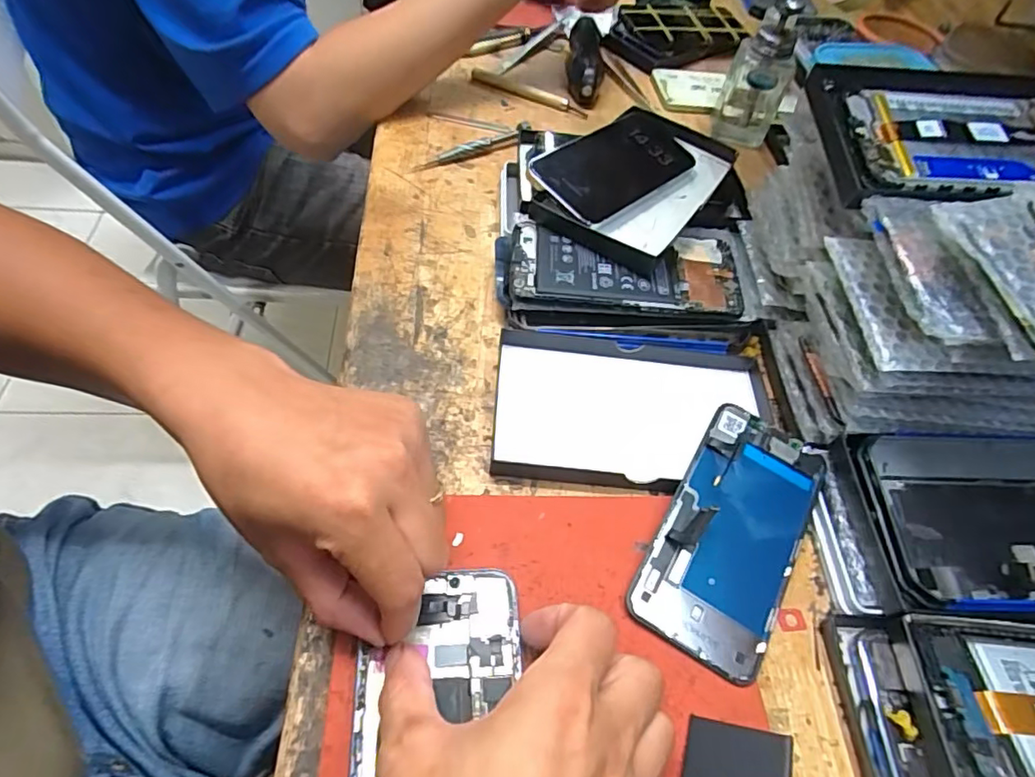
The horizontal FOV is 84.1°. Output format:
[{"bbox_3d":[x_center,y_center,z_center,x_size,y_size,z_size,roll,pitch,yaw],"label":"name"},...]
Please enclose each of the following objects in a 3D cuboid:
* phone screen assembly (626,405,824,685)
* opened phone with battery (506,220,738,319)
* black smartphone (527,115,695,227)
[{"bbox_3d":[0.118,0.076,0.311,0.070,0.009,0.139,31,63,9],"label":"phone screen assembly"},{"bbox_3d":[0.080,-0.086,0.411,0.167,0.011,0.071,3,60,-3],"label":"opened phone with battery"},{"bbox_3d":[0.078,-0.176,0.451,0.149,0.009,0.070,-36,82,-31],"label":"black smartphone"}]

